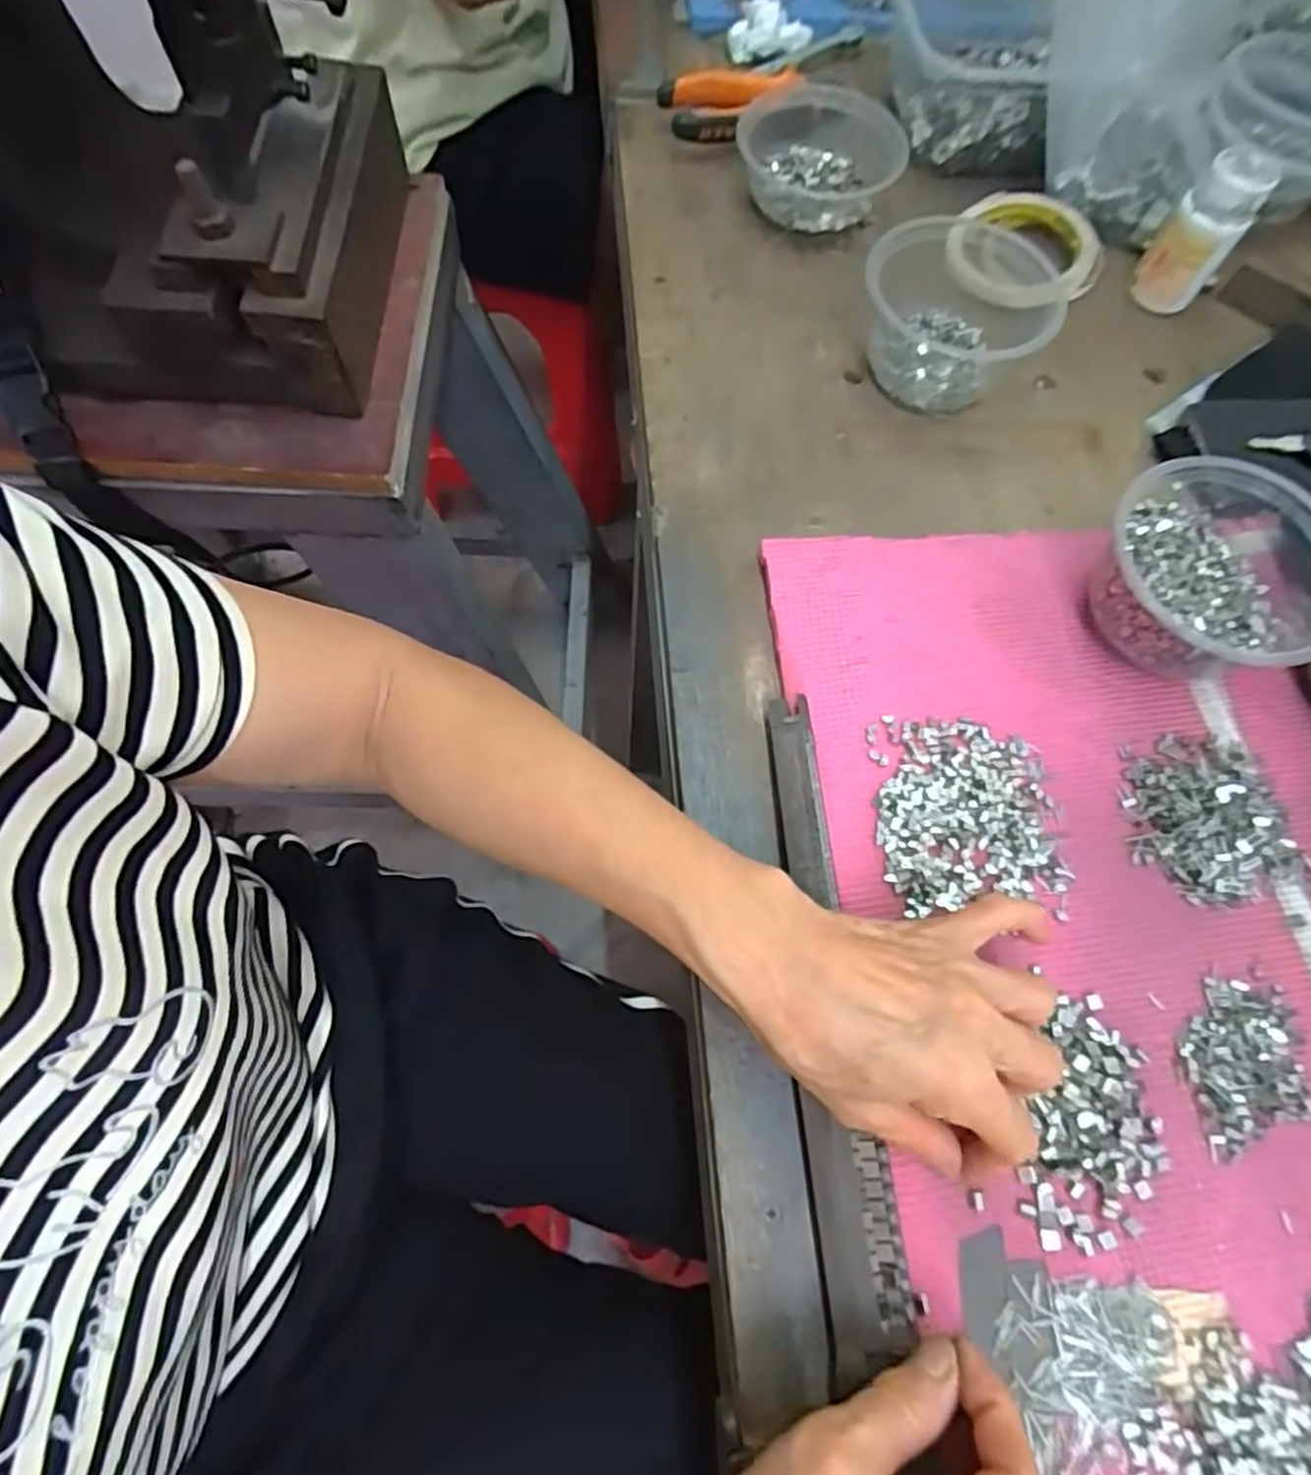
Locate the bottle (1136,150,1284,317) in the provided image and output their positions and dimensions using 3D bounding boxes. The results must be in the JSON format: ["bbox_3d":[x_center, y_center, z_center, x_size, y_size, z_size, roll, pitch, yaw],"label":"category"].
[{"bbox_3d":[0.357,-0.330,0.487,0.042,0.075,0.038,40,72,12],"label":"bottle"}]

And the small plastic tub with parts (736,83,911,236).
[{"bbox_3d":[0.116,-0.412,0.535,0.110,0.044,0.122,9,68,0],"label":"small plastic tub with parts"}]

